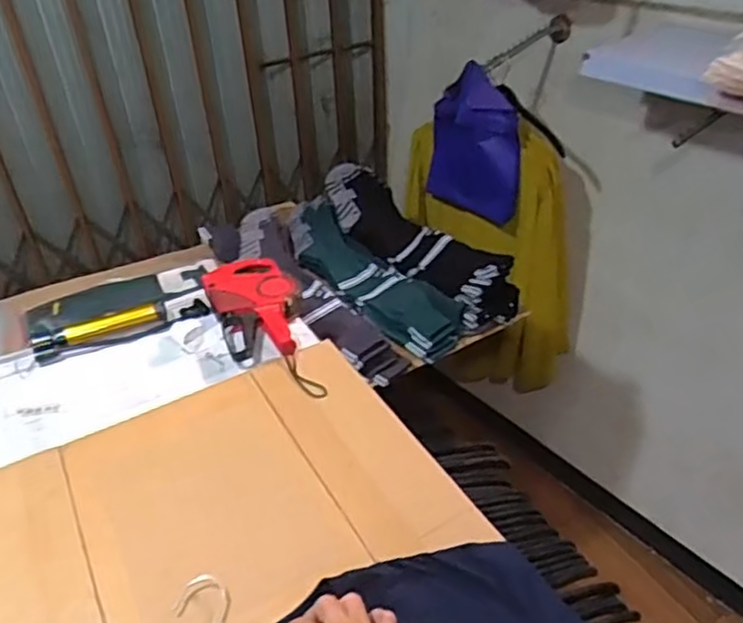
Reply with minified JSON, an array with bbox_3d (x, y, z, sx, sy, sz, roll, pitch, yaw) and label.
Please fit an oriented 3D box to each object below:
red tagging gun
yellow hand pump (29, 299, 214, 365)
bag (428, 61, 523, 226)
[{"bbox_3d":[-0.174,-0.011,1.028,0.122,0.055,0.221,-17,38,-18],"label":"red tagging gun"},{"bbox_3d":[-0.370,0.025,1.014,0.249,0.036,0.051,-16,38,-17],"label":"yellow hand pump"},{"bbox_3d":[0.239,-0.375,1.541,0.249,0.332,0.061,29,50,30],"label":"bag"}]

